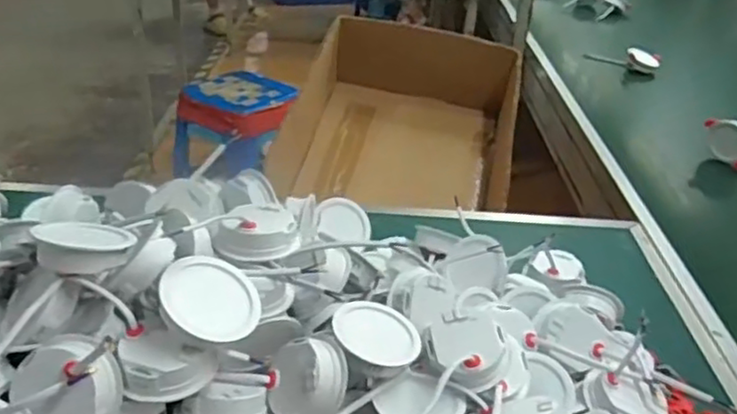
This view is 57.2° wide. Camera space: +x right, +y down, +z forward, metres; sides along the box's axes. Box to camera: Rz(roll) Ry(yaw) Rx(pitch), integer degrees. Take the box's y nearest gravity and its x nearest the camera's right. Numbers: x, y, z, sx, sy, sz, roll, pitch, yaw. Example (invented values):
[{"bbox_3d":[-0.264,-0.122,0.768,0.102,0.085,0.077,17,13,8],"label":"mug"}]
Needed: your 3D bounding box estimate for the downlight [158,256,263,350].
[{"bbox_3d":[-0.116,0.069,0.483,0.071,0.023,0.068,-2,57,-43],"label":"downlight"}]

